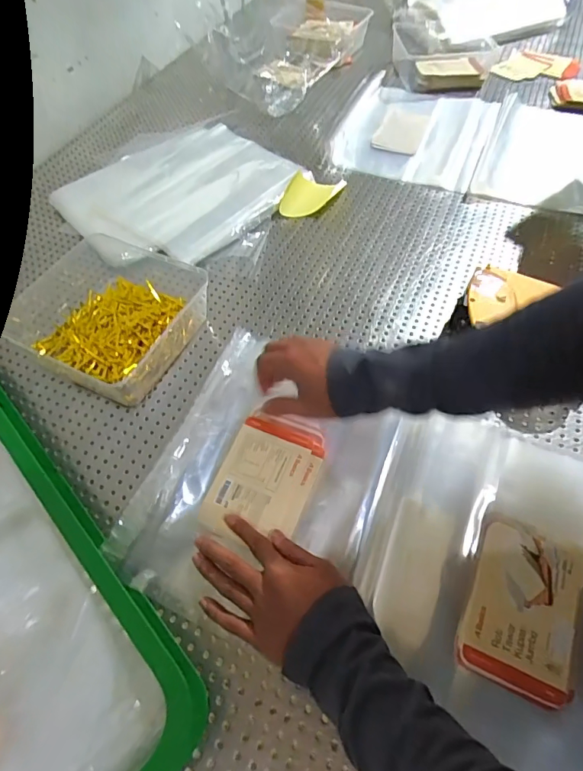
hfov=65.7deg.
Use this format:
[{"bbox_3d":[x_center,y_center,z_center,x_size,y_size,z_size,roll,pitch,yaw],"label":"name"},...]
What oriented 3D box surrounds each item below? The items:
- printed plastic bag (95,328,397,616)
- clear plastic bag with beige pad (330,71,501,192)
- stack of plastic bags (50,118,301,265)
[{"bbox_3d":[-0.023,0.091,0.483,0.220,0.029,0.298,21,64,8],"label":"printed plastic bag"},{"bbox_3d":[0.240,-0.500,0.883,0.273,0.055,0.313,20,59,15],"label":"clear plastic bag with beige pad"},{"bbox_3d":[-0.191,-0.332,0.761,0.364,0.027,0.317,-40,64,-22],"label":"stack of plastic bags"}]

